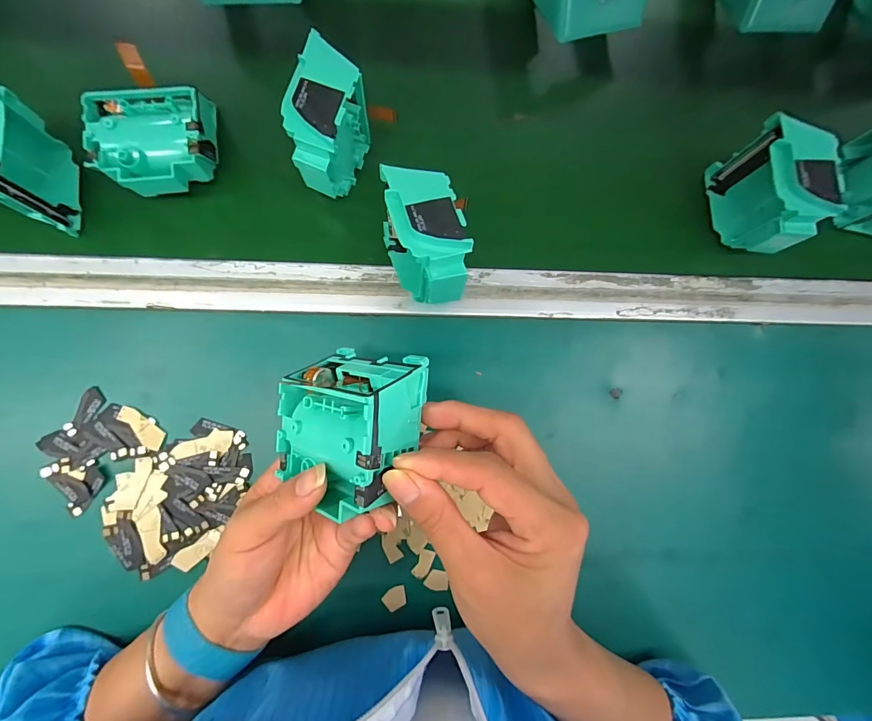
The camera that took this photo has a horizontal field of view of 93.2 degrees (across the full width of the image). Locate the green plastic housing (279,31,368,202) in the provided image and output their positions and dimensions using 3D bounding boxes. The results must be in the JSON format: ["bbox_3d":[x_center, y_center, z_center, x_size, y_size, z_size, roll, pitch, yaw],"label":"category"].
[{"bbox_3d":[-0.077,-0.161,0.297,0.044,0.083,0.079,15,81,-3],"label":"green plastic housing"}]

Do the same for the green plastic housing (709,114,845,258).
[{"bbox_3d":[0.249,-0.125,0.307,0.037,0.075,0.081,-7,83,-6],"label":"green plastic housing"}]

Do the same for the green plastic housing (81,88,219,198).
[{"bbox_3d":[-0.202,-0.156,0.300,0.079,0.041,0.070,-10,83,-6],"label":"green plastic housing"}]

